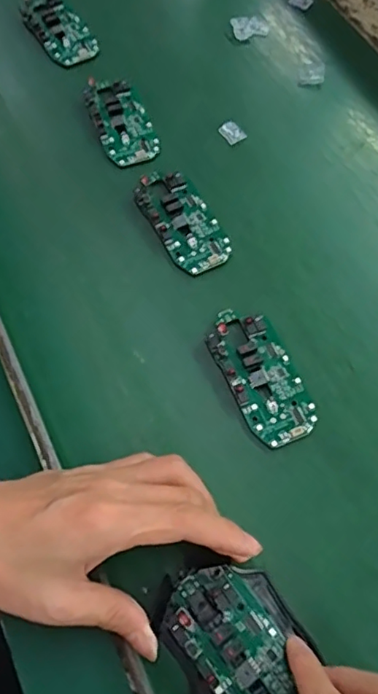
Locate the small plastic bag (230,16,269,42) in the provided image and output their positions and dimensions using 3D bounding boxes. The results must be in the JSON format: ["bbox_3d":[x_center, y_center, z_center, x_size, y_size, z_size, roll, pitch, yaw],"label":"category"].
[{"bbox_3d":[0.057,-0.295,0.499,0.033,0.006,0.025,-8,66,-3],"label":"small plastic bag"}]

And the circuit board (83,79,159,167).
[{"bbox_3d":[-0.055,-0.185,0.445,0.044,0.011,0.084,-20,68,-8],"label":"circuit board"}]

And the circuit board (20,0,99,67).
[{"bbox_3d":[-0.119,-0.294,0.499,0.046,0.013,0.082,-31,70,-13],"label":"circuit board"}]

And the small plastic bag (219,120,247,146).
[{"bbox_3d":[0.035,-0.178,0.446,0.017,0.004,0.020,-33,70,-13],"label":"small plastic bag"}]

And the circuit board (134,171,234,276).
[{"bbox_3d":[-0.005,-0.096,0.405,0.045,0.008,0.093,-28,69,-12],"label":"circuit board"}]

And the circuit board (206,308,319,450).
[{"bbox_3d":[0.047,0.017,0.354,0.044,0.007,0.096,-23,68,-10],"label":"circuit board"}]

